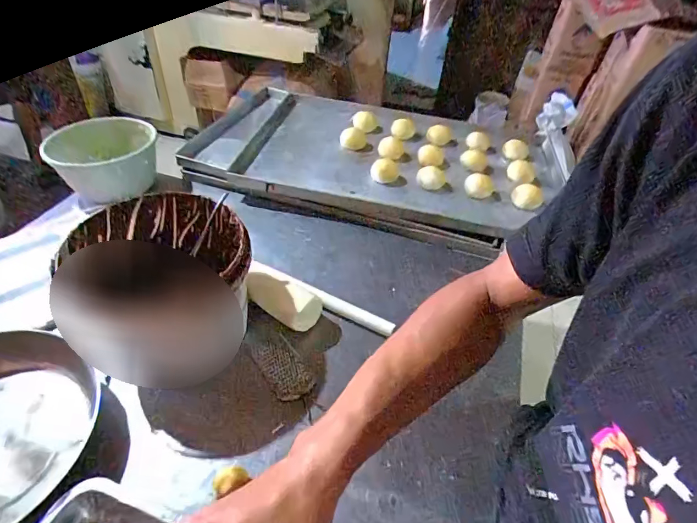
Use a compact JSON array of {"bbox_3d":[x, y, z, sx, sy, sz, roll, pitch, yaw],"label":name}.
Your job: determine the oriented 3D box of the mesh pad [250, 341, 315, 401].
[{"bbox_3d":[-0.092,0.146,0.578,0.058,0.013,0.093,-27,53,-29],"label":"mesh pad"}]

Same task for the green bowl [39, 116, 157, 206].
[{"bbox_3d":[-0.472,-0.196,0.809,0.188,0.108,0.179,3,44,-3],"label":"green bowl"}]

